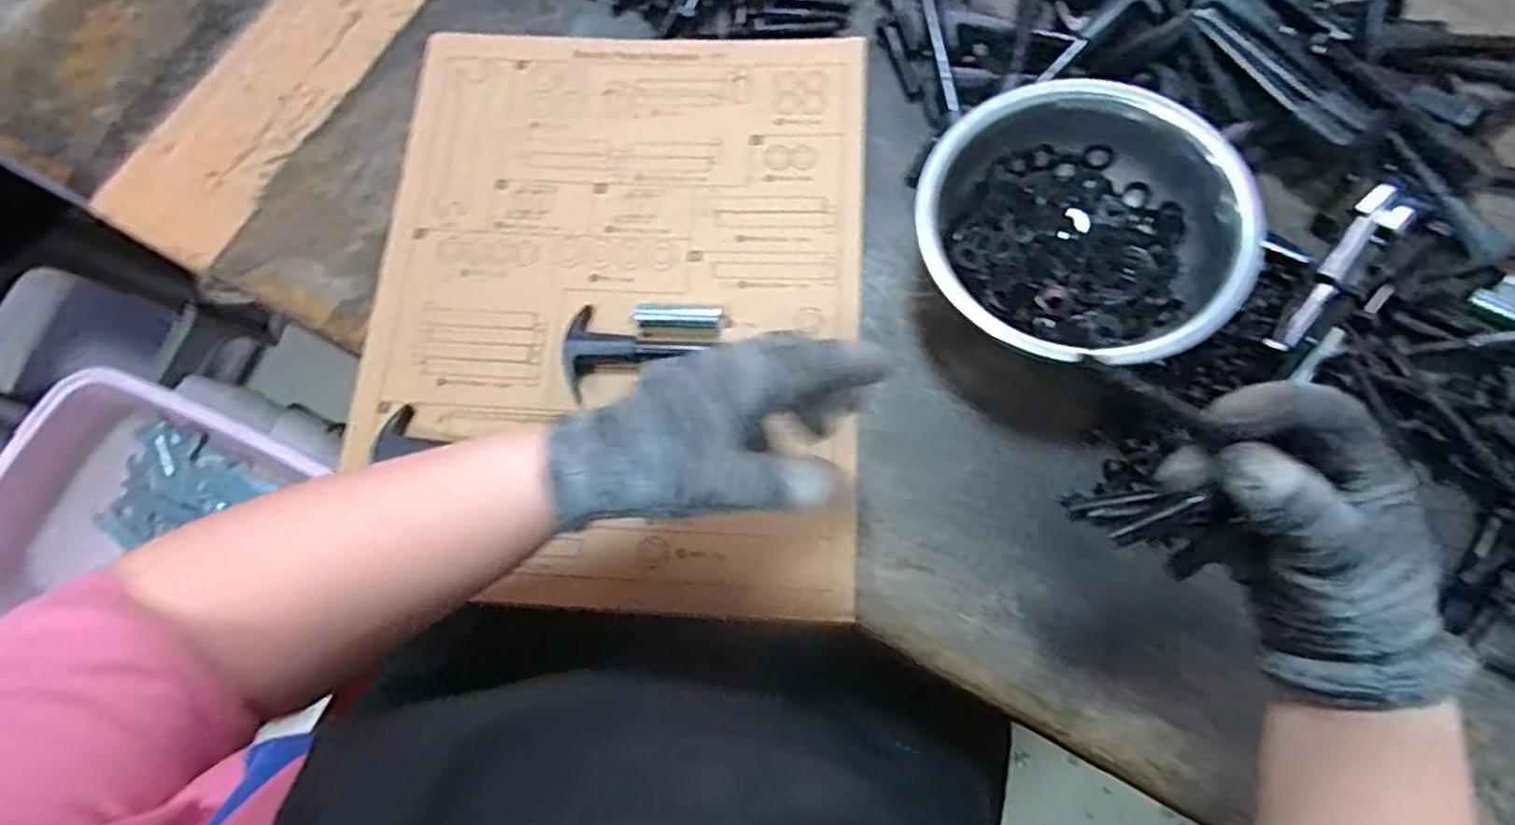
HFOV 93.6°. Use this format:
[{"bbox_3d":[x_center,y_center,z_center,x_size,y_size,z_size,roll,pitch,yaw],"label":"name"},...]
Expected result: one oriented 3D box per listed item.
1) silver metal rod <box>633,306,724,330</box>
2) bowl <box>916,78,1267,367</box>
[{"bbox_3d":[-0.047,-0.055,0.422,0.051,0.015,0.012,6,73,4],"label":"silver metal rod"},{"bbox_3d":[0.181,-0.106,0.410,0.174,0.058,0.170,18,74,7],"label":"bowl"}]

